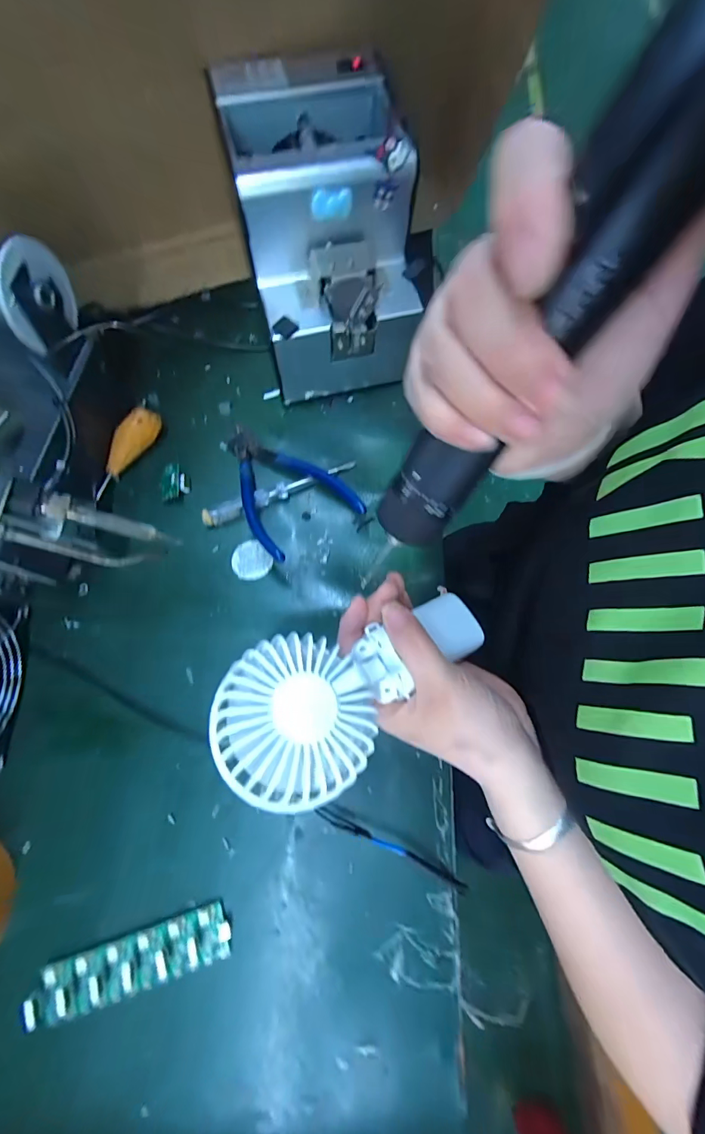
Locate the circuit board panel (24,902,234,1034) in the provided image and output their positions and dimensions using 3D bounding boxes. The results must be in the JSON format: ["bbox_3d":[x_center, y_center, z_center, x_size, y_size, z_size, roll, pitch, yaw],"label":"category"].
[{"bbox_3d":[-0.141,0.254,0.258,0.118,0.010,0.031,-12,67,-9],"label":"circuit board panel"}]

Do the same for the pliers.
[{"bbox_3d":[-0.064,-0.078,0.354,0.091,0.017,0.123,-34,78,-10],"label":"pliers"}]

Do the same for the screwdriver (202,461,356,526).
[{"bbox_3d":[-0.062,-0.065,0.353,0.138,0.013,0.019,-19,75,-7],"label":"screwdriver"}]

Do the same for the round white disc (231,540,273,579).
[{"bbox_3d":[-0.086,-0.005,0.339,0.031,0.004,0.035,-42,79,-12],"label":"round white disc"}]

